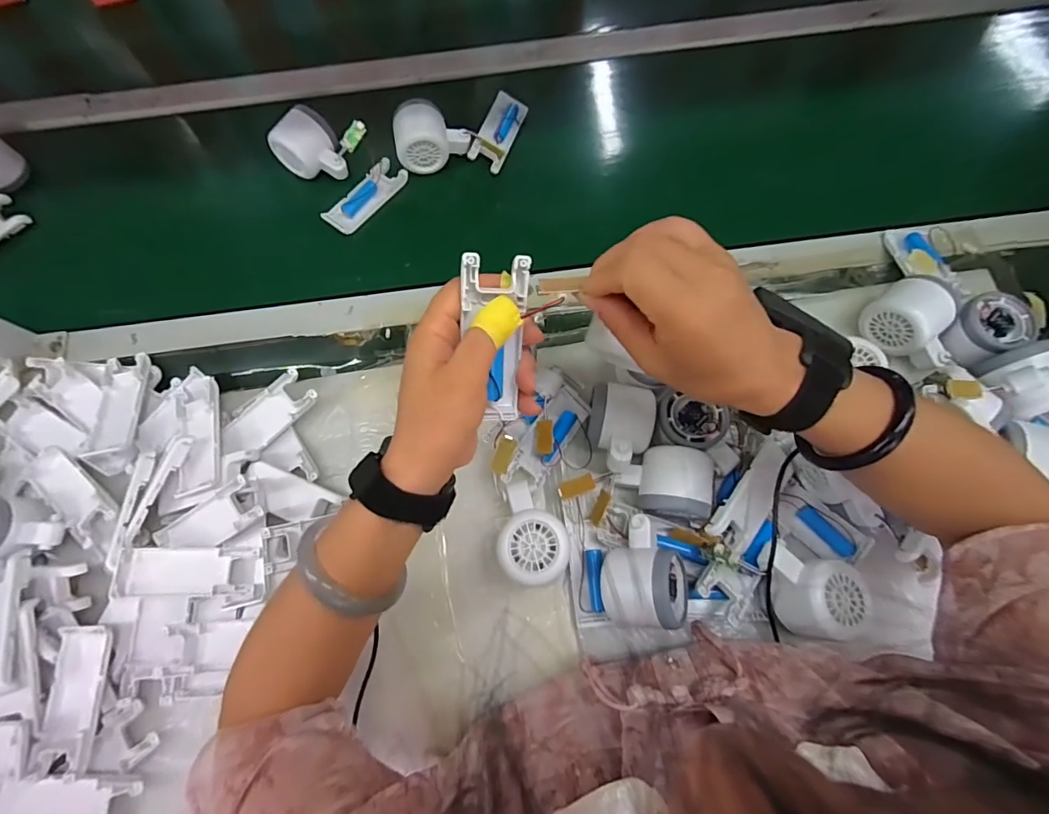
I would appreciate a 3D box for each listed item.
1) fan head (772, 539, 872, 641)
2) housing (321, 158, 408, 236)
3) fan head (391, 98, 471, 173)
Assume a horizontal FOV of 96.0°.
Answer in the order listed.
[{"bbox_3d":[0.224,0.144,0.365,0.064,0.044,0.060,10,73,6],"label":"fan head"},{"bbox_3d":[-0.181,-0.241,0.544,0.035,0.013,0.104,36,77,13],"label":"housing"},{"bbox_3d":[-0.108,-0.310,0.543,0.081,0.051,0.065,-18,72,-3],"label":"fan head"}]

